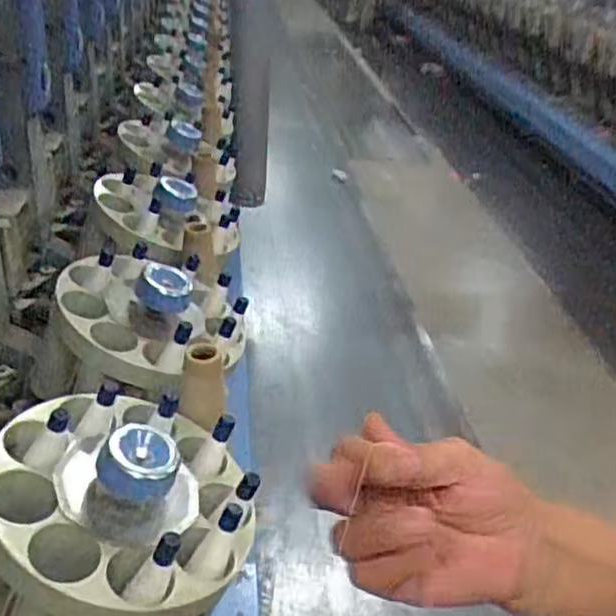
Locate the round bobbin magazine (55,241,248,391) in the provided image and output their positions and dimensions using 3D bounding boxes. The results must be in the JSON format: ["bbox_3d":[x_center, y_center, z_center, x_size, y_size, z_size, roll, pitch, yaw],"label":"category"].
[{"bbox_3d":[-0.191,0.015,0.889,0.248,0.100,0.249,16,43,-17],"label":"round bobbin magazine"}]

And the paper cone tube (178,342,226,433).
[{"bbox_3d":[-0.115,0.089,0.779,0.055,0.102,0.049,8,33,5],"label":"paper cone tube"}]

